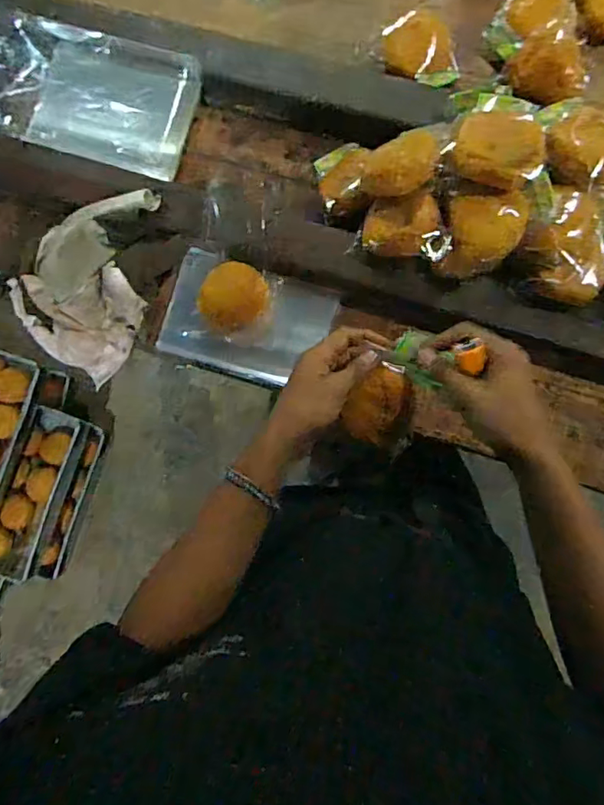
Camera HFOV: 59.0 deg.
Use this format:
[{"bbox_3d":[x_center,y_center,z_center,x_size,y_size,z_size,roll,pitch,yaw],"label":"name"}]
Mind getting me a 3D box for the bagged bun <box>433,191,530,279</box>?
[{"bbox_3d":[0.176,-0.163,0.524,0.069,0.043,0.073,13,86,5],"label":"bagged bun"}]

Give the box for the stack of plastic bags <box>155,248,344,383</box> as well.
[{"bbox_3d":[-0.063,-0.094,0.624,0.183,0.016,0.119,17,99,-8],"label":"stack of plastic bags"}]

